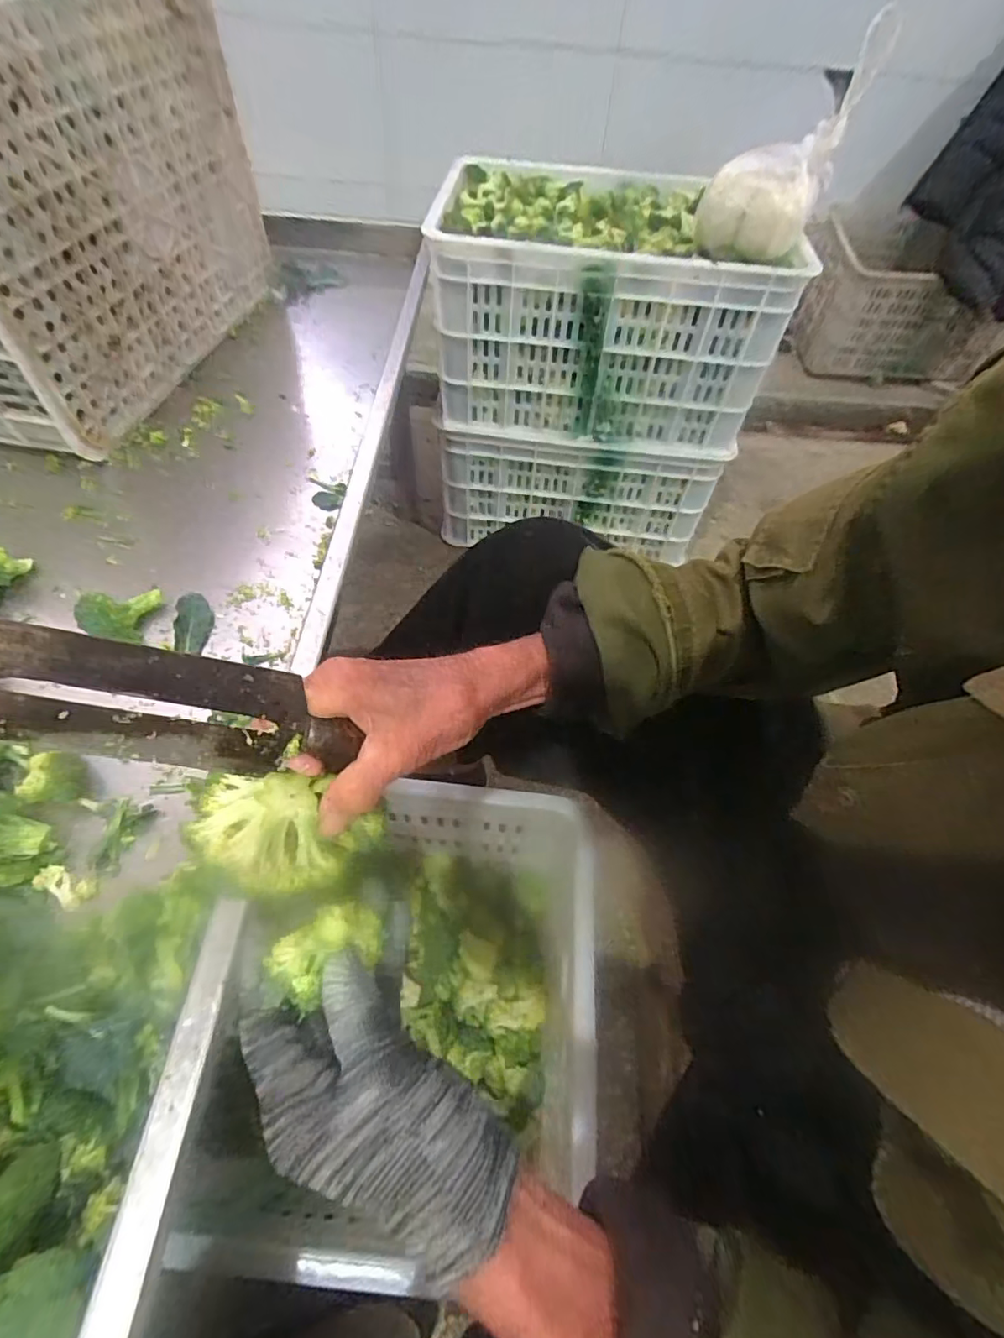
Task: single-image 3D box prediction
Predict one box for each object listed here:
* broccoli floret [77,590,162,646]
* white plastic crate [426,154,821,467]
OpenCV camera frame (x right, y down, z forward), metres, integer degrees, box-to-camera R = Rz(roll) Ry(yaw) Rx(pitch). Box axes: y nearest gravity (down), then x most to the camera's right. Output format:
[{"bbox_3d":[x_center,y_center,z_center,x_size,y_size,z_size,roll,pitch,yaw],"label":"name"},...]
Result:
[{"bbox_3d":[-0.344,-0.051,0.496,0.053,0.037,0.062,7,55,0],"label":"broccoli floret"},{"bbox_3d":[0.151,-0.576,0.904,0.488,0.279,0.334,5,55,-1],"label":"white plastic crate"}]

